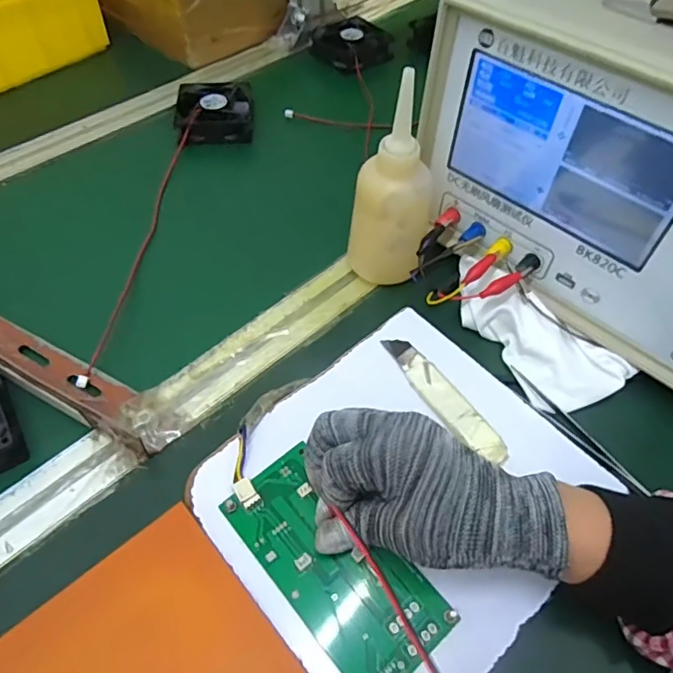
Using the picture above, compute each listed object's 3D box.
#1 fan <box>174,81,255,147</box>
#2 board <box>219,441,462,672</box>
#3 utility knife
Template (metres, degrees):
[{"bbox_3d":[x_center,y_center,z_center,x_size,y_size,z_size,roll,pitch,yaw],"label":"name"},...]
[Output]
[{"bbox_3d":[-0.130,-0.243,0.577,0.079,0.023,0.079,-3,54,-1],"label":"fan"},{"bbox_3d":[-0.003,0.128,0.302,0.134,0.007,0.063,40,60,23],"label":"board"},{"bbox_3d":[0.072,0.040,0.365,0.024,0.008,0.110,-26,58,-17],"label":"utility knife"}]

